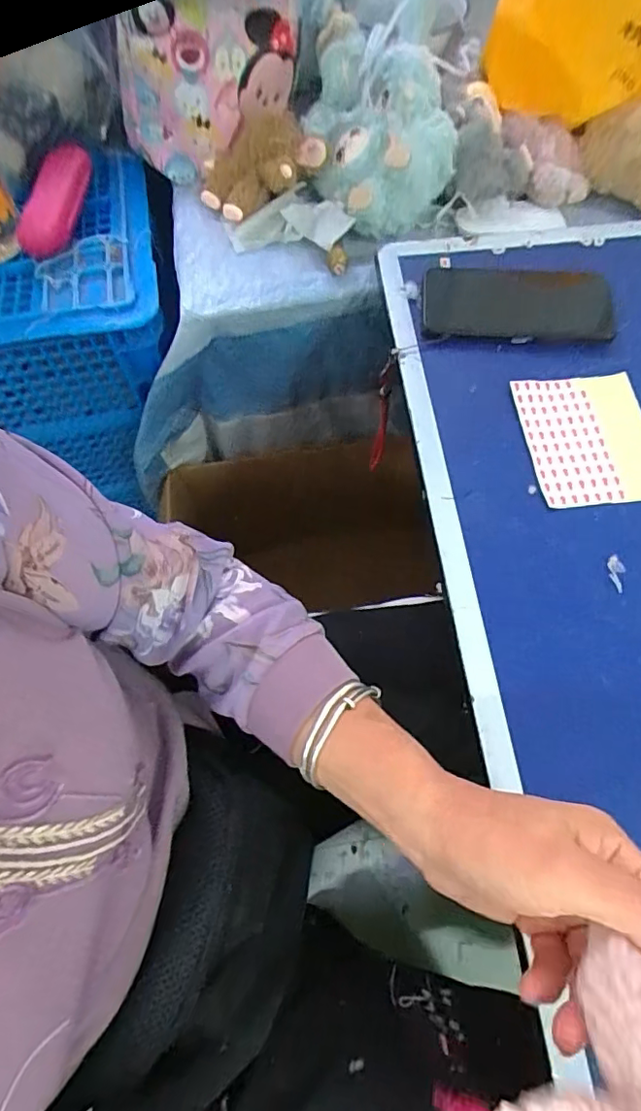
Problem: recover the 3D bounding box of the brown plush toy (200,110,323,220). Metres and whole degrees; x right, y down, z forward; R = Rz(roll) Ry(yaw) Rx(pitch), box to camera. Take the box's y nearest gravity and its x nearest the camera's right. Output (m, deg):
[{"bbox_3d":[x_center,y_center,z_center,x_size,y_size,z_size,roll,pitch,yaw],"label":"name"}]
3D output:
[{"bbox_3d":[-0.065,-0.401,0.580,0.118,0.064,0.084,-29,68,-11],"label":"brown plush toy"}]

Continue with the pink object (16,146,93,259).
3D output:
[{"bbox_3d":[-0.283,-0.376,0.588,0.051,0.026,0.119,33,100,16],"label":"pink object"}]

